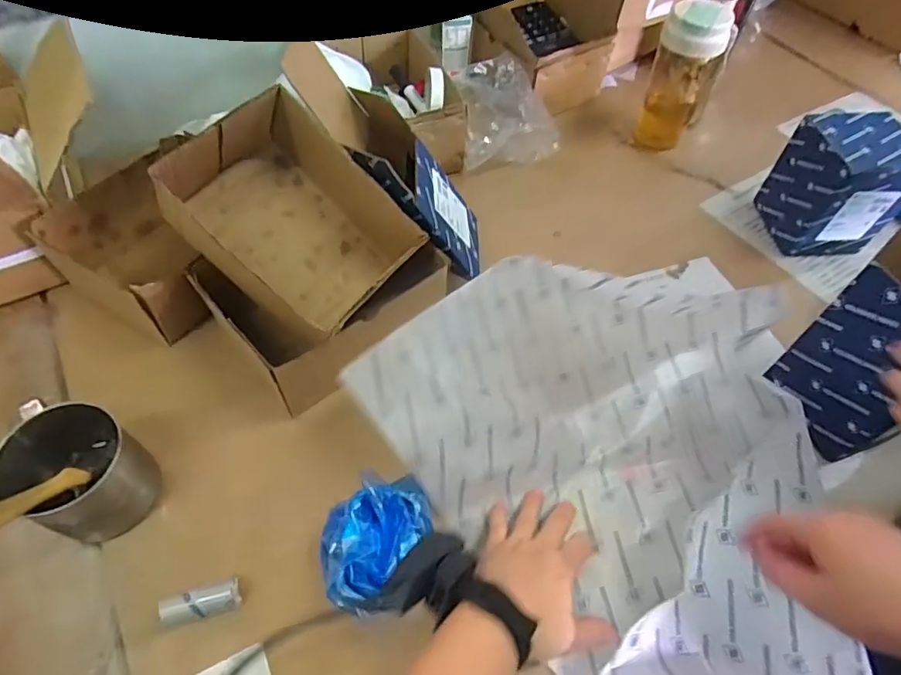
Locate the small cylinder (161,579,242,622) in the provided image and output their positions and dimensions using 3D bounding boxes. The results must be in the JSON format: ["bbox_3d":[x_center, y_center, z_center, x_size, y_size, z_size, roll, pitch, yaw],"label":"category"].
[{"bbox_3d":[-0.194,0.207,0.420,0.055,0.024,0.022,-16,59,-14],"label":"small cylinder"}]

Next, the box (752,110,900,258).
[{"bbox_3d":[0.463,-0.180,0.657,0.102,0.140,0.104,-2,56,-5],"label":"box"}]

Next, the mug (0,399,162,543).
[{"bbox_3d":[-0.304,0.109,0.447,0.099,0.080,0.089,33,60,18],"label":"mug"}]

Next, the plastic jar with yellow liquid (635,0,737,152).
[{"bbox_3d":[0.318,-0.356,0.745,0.087,0.182,0.081,20,57,10],"label":"plastic jar with yellow liquid"}]

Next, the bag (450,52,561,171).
[{"bbox_3d":[0.074,-0.317,0.756,0.132,0.068,0.148,-10,85,-2],"label":"bag"}]

